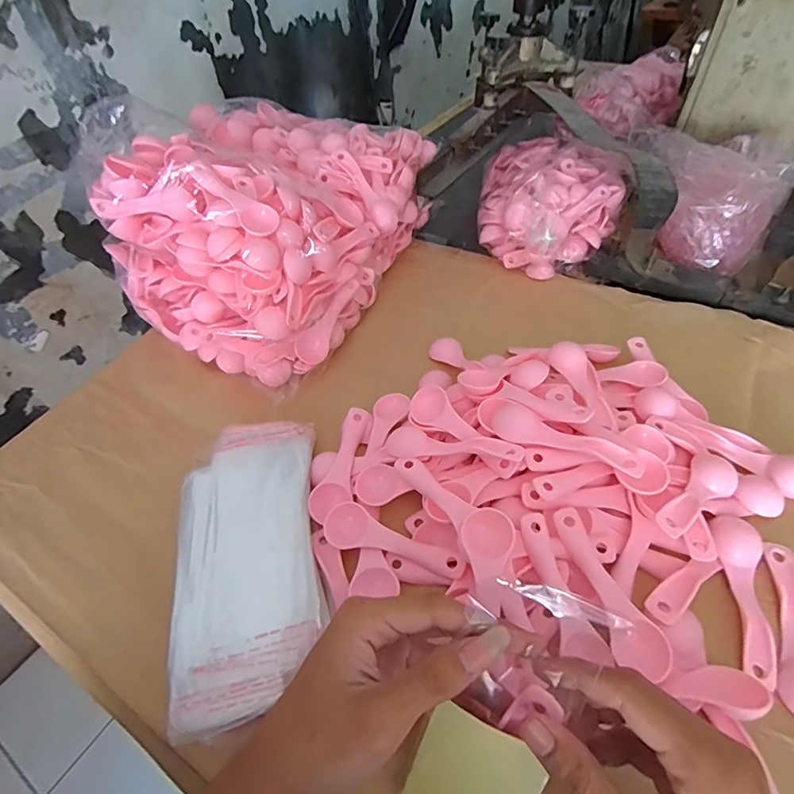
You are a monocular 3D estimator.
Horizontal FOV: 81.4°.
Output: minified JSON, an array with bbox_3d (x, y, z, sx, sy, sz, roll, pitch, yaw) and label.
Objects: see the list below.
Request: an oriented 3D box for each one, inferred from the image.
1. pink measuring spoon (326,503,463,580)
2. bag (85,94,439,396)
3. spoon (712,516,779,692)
[{"bbox_3d":[-0.003,0.109,0.353,0.111,0.017,0.031,11,50,14],"label":"pink measuring spoon"},{"bbox_3d":[-0.147,-0.232,0.572,0.289,0.166,0.392,17,52,19],"label":"bag"},{"bbox_3d":[0.240,0.133,0.314,0.031,0.009,0.107,9,50,13],"label":"spoon"}]

